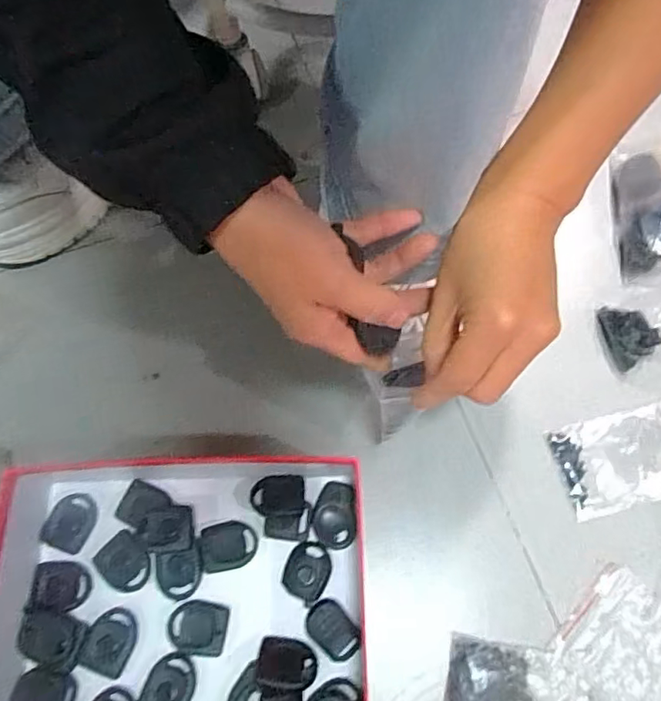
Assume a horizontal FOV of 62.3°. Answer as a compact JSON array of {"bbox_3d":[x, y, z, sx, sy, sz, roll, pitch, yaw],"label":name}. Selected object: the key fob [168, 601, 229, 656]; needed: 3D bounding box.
[{"bbox_3d":[-0.088,0.184,0.362,0.037,0.004,0.030,6,68,3],"label":"key fob"}]

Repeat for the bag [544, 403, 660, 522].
[{"bbox_3d":[0.228,0.078,0.408,0.114,0.008,0.066,-13,69,-5],"label":"bag"}]

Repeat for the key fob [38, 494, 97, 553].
[{"bbox_3d":[-0.187,0.123,0.391,0.031,0.004,0.039,21,70,8],"label":"key fob"}]

